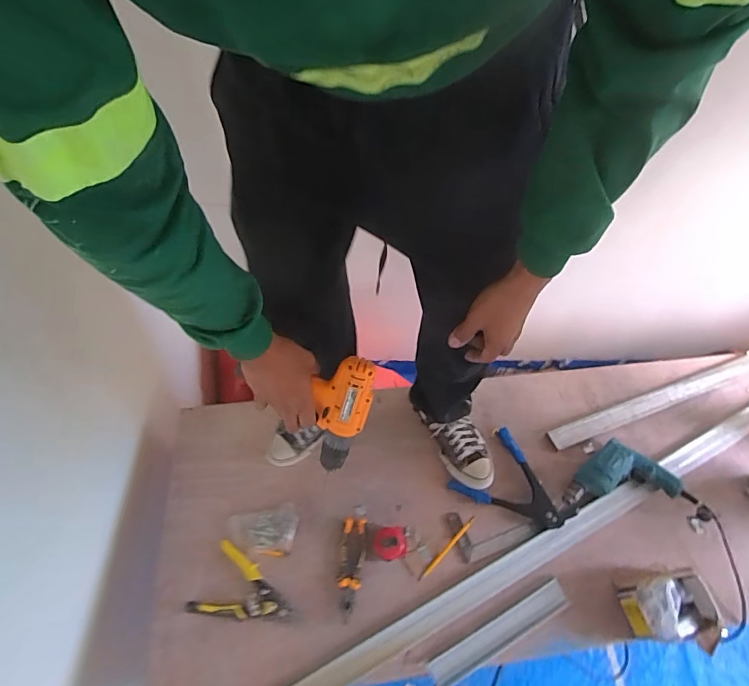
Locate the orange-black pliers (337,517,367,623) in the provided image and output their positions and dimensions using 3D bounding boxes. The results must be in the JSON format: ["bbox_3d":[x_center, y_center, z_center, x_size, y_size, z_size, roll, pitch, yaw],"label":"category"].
[{"bbox_3d":[-0.050,0.458,0.890,0.053,0.014,0.187,6,57,3],"label":"orange-black pliers"}]

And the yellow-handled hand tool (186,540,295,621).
[{"bbox_3d":[-0.256,0.476,0.861,0.197,0.014,0.128,6,57,3],"label":"yellow-handled hand tool"}]

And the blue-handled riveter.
[{"bbox_3d":[0.326,0.337,0.996,0.201,0.065,0.229,-36,64,-22],"label":"blue-handled riveter"}]

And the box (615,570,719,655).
[{"bbox_3d":[0.575,0.520,0.834,0.159,0.083,0.128,-5,57,-4],"label":"box"}]

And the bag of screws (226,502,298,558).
[{"bbox_3d":[-0.240,0.409,0.925,0.145,0.013,0.099,-10,57,-8],"label":"bag of screws"}]

